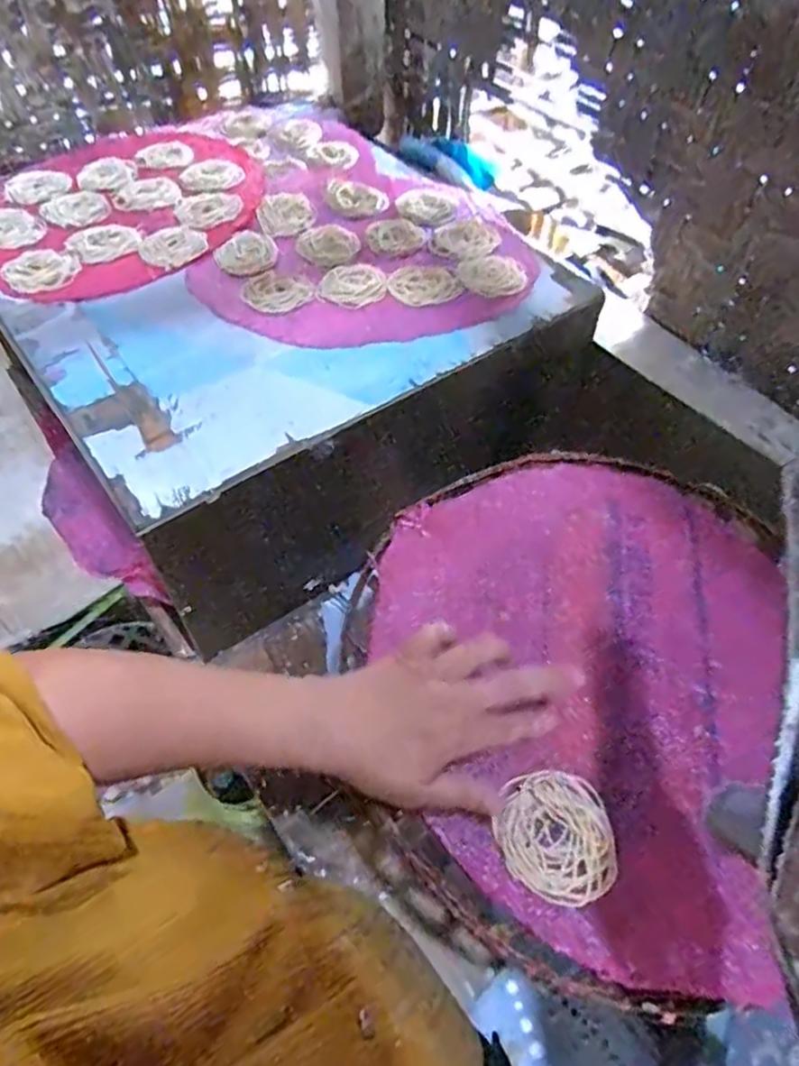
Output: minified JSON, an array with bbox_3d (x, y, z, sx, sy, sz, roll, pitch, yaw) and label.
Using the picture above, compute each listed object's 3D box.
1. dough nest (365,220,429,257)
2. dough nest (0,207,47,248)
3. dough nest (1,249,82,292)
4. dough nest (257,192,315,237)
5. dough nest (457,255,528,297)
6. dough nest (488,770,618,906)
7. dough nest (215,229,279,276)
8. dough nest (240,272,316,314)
[{"bbox_3d":[-0.004,-0.336,0.725,0.067,0.004,0.070,-10,55,-8],"label":"dough nest"},{"bbox_3d":[-0.436,-0.340,0.712,0.089,0.008,0.068,34,61,21],"label":"dough nest"},{"bbox_3d":[-0.374,-0.276,0.669,0.073,0.009,0.071,0,54,-1],"label":"dough nest"},{"bbox_3d":[-0.131,-0.369,0.741,0.062,0.013,0.070,-7,55,-6],"label":"dough nest"},{"bbox_3d":[0.100,-0.274,0.683,0.070,0.004,0.071,0,54,-1],"label":"dough nest"},{"bbox_3d":[0.095,0.185,0.391,0.068,0.008,0.071,0,54,-1],"label":"dough nest"},{"bbox_3d":[-0.168,-0.306,0.704,0.065,0.011,0.077,-8,55,-7],"label":"dough nest"},{"bbox_3d":[-0.127,-0.248,0.662,0.070,0.006,0.062,21,57,14],"label":"dough nest"}]

